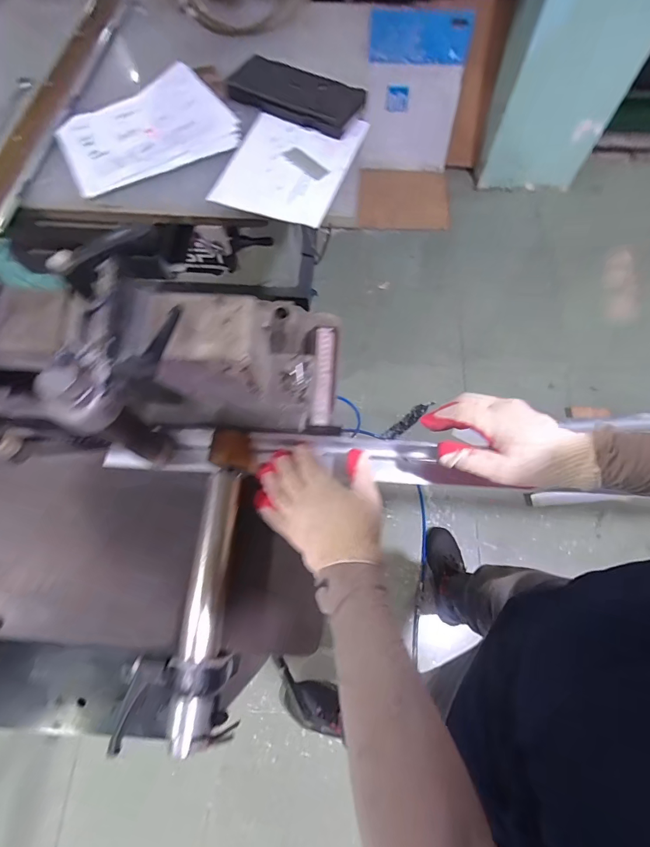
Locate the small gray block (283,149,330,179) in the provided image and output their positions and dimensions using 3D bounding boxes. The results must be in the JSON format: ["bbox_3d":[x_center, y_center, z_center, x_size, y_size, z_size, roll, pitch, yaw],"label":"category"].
[{"bbox_3d":[-0.036,-0.481,0.737,0.033,0.007,0.094,-40,73,-14],"label":"small gray block"}]

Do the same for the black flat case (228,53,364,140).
[{"bbox_3d":[-0.058,-0.651,0.784,0.275,0.038,0.117,27,71,11],"label":"black flat case"}]

